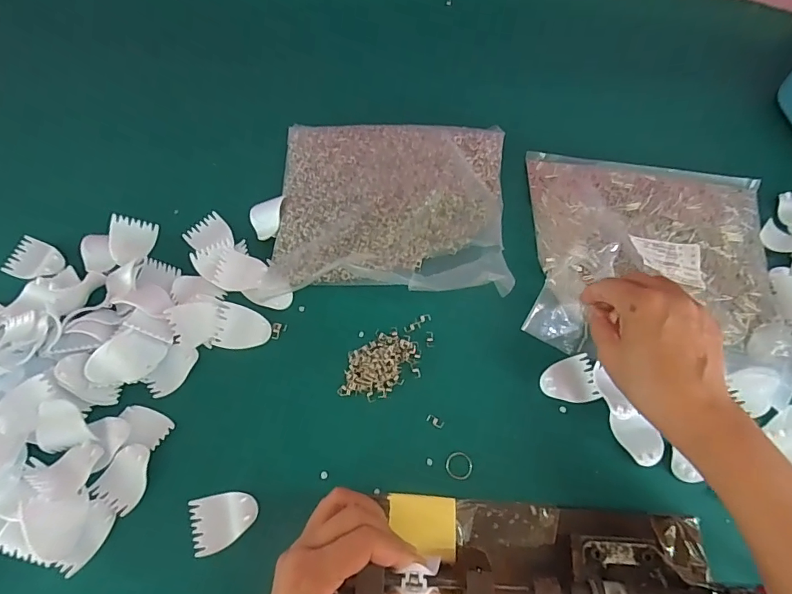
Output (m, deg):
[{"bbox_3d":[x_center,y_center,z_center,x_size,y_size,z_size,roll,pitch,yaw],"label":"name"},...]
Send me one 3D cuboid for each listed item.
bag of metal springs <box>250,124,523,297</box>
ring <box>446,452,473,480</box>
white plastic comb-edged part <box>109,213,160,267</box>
[{"bbox_3d":[-0.003,-0.094,0.447,0.224,0.031,0.191,3,66,0],"label":"bag of metal springs"},{"bbox_3d":[0.051,0.135,0.364,0.020,0.004,0.021,1,66,-1],"label":"ring"},{"bbox_3d":[-0.251,-0.055,0.429,0.036,0.017,0.044,-2,66,-2],"label":"white plastic comb-edged part"}]

